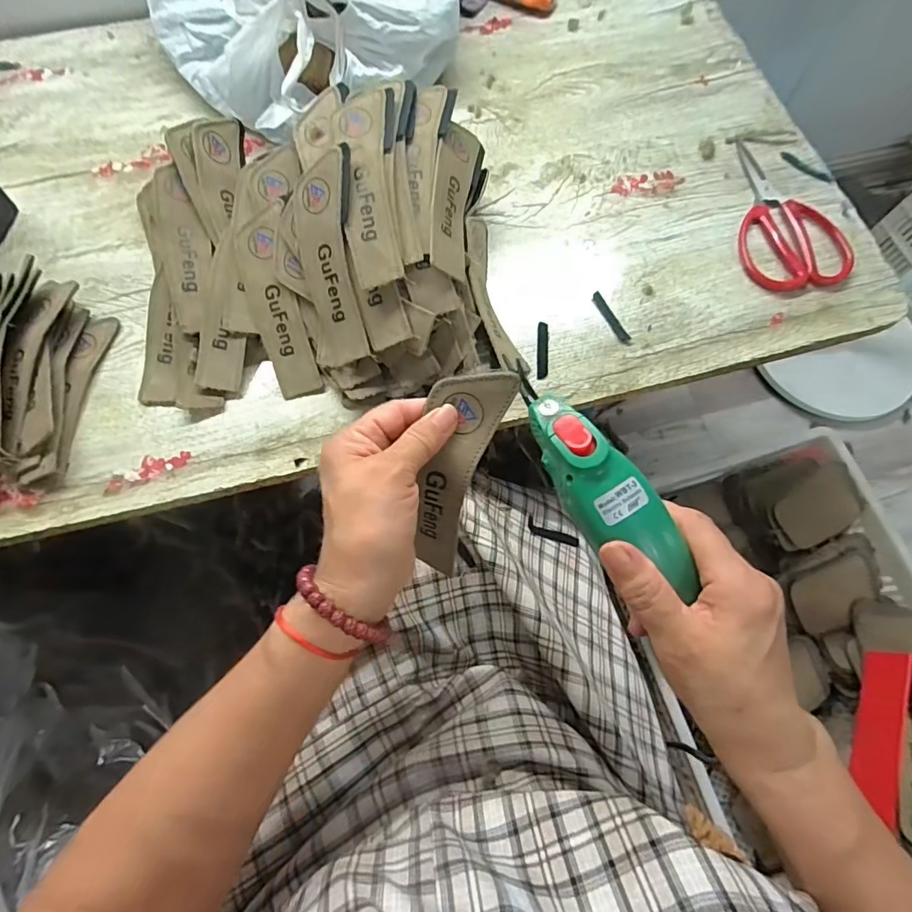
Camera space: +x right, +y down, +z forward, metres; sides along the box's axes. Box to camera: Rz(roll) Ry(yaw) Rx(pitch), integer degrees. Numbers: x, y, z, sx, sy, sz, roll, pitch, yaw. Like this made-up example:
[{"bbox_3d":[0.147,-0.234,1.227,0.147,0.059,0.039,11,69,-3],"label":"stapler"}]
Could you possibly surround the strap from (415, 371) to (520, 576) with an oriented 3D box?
[{"bbox_3d":[-0.005,0.014,0.301,0.043,0.020,0.139,18,114,6],"label":"strap"}]

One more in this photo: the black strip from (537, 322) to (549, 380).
[{"bbox_3d":[0.077,-0.094,0.439,0.010,0.004,0.056,4,70,1],"label":"black strip"}]

